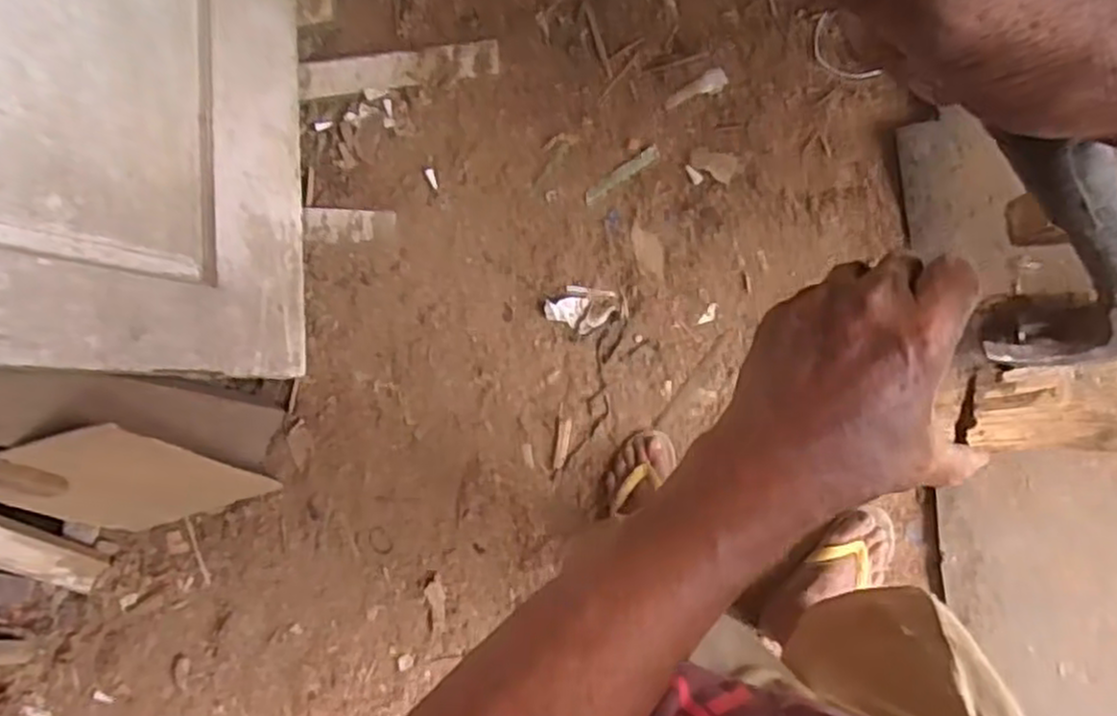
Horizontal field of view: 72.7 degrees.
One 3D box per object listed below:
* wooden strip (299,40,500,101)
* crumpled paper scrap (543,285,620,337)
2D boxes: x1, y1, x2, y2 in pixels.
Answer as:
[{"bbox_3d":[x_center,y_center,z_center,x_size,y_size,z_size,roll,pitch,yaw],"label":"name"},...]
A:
[{"bbox_3d":[-0.278,-0.494,1.302,0.356,0.018,0.069,-3,90,11],"label":"wooden strip"},{"bbox_3d":[0.035,-0.078,1.211,0.110,0.010,0.070,9,92,11],"label":"crumpled paper scrap"}]

